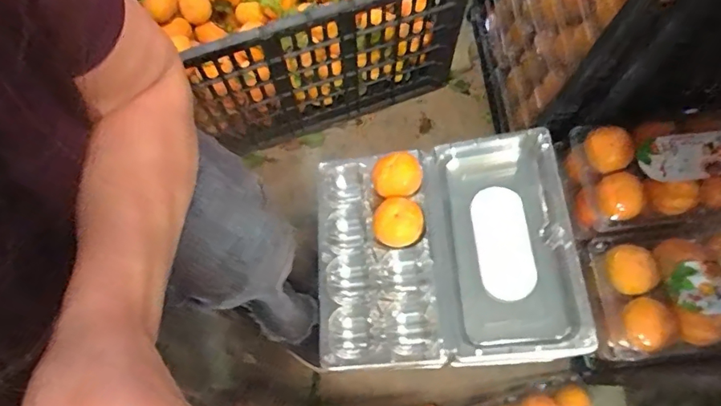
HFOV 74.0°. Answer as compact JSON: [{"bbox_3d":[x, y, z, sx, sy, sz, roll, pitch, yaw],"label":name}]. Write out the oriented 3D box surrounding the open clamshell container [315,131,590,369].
[{"bbox_3d":[0.096,0.054,0.571,0.298,0.065,0.267,-3,71,1],"label":"open clamshell container"}]

